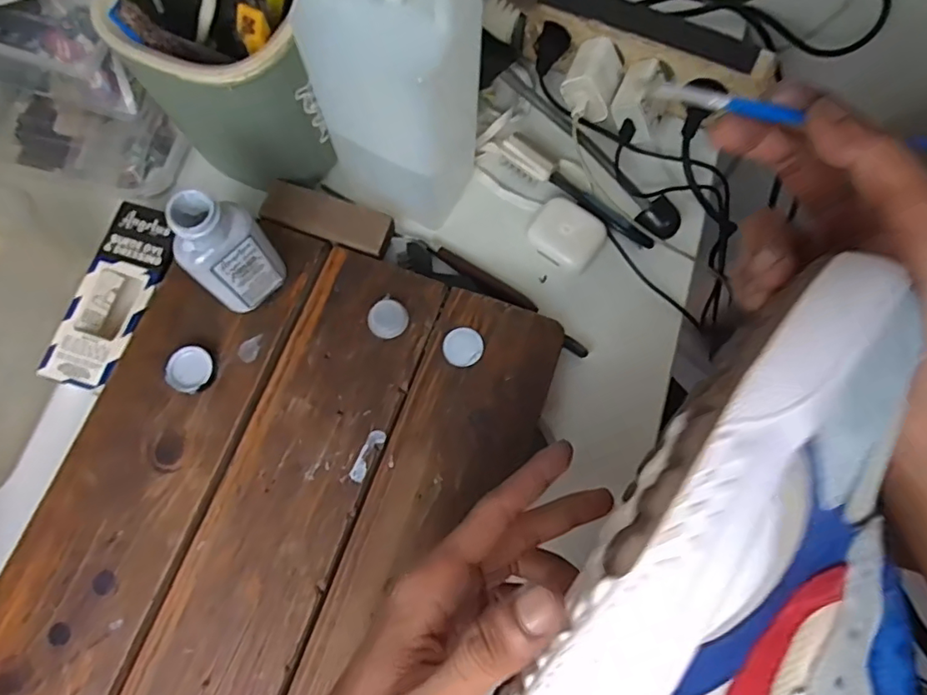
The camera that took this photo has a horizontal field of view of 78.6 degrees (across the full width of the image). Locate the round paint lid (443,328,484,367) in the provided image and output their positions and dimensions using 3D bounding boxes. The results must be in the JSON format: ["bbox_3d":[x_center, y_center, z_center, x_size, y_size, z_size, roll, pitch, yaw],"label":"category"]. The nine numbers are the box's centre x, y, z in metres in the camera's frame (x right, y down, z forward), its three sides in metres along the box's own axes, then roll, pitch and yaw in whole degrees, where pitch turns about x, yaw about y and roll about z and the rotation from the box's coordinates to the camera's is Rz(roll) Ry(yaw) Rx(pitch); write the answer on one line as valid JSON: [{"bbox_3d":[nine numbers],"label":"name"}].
[{"bbox_3d":[0.000,-0.001,0.392,0.027,0.004,0.027,0,75,-1],"label":"round paint lid"}]

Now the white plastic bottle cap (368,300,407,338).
[{"bbox_3d":[-0.053,-0.020,0.397,0.027,0.005,0.028,0,75,-1],"label":"white plastic bottle cap"}]

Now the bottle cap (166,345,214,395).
[{"bbox_3d":[-0.183,0.015,0.380,0.028,0.013,0.030,0,75,-1],"label":"bottle cap"}]

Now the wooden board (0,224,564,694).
[{"bbox_3d":[-0.125,0.127,0.372,0.275,0.035,0.405,22,76,5],"label":"wooden board"}]

